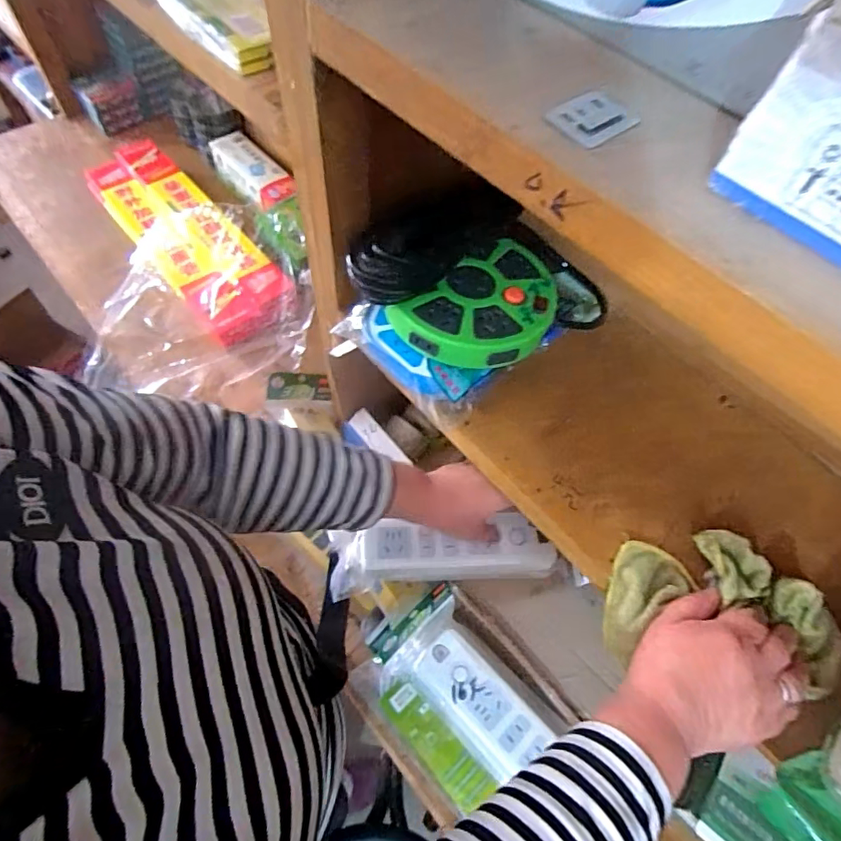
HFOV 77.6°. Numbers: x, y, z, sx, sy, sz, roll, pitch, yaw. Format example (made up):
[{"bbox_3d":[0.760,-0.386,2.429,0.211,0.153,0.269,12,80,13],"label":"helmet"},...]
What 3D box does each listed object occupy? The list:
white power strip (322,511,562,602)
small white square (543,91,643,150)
[{"bbox_3d":[0.023,0.141,0.545,0.228,0.030,0.068,-2,60,-5],"label":"white power strip"},{"bbox_3d":[0.086,-0.150,0.260,0.039,0.005,0.030,-33,67,-20],"label":"small white square"}]

